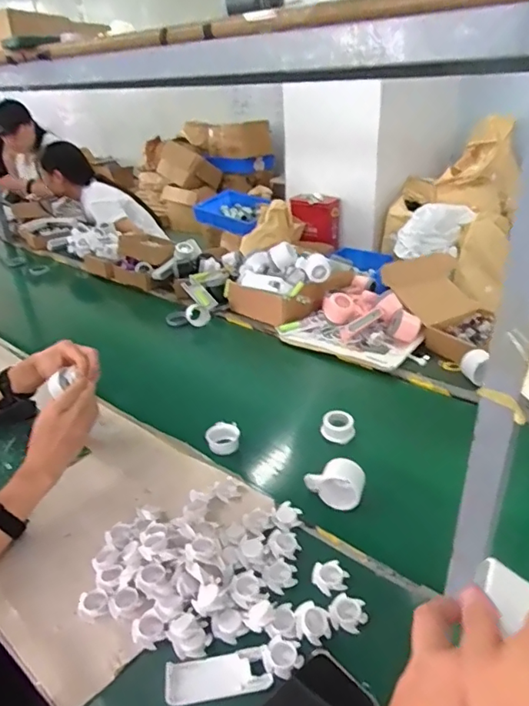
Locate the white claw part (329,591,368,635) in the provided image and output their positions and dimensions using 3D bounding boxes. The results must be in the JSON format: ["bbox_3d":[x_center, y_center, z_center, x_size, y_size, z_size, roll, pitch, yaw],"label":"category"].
[{"bbox_3d":[0.093,0.284,0.562,0.037,0.012,0.043,14,35,31],"label":"white claw part"}]

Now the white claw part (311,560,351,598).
[{"bbox_3d":[0.081,0.273,0.625,0.041,0.011,0.043,-4,29,2],"label":"white claw part"}]

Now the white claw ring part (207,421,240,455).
[{"bbox_3d":[-0.068,0.140,0.846,0.053,0.031,0.061,-7,29,-3],"label":"white claw ring part"}]

